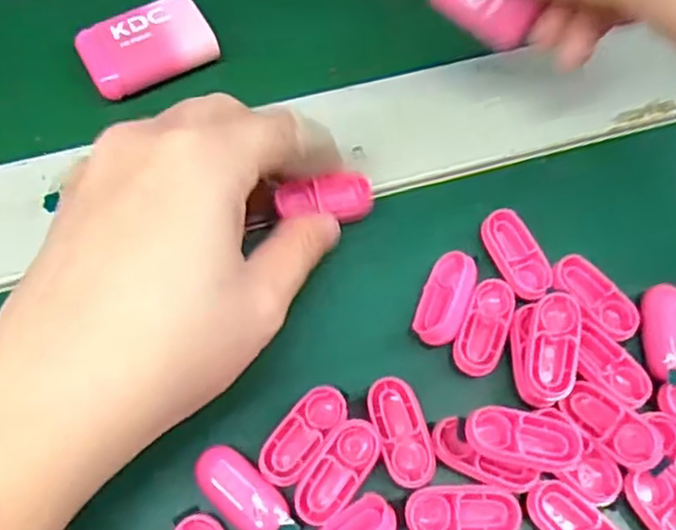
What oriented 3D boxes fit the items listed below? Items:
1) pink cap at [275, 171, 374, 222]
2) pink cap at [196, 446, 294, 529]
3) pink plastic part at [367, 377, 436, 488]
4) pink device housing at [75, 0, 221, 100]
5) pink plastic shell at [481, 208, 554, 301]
[{"bbox_3d":[-0.005,-0.024,0.245,0.033,0.009,0.016,-3,98,-2],"label":"pink cap"},{"bbox_3d":[-0.029,0.068,0.211,0.032,0.005,0.015,42,71,17],"label":"pink cap"},{"bbox_3d":[0.020,0.053,0.223,0.015,0.008,0.034,-16,66,-8],"label":"pink plastic part"},{"bbox_3d":[-0.076,-0.088,0.282,0.051,0.011,0.032,-25,67,-12],"label":"pink device housing"},{"bbox_3d":[0.063,-0.004,0.249,0.015,0.006,0.033,-23,67,-11],"label":"pink plastic shell"}]

